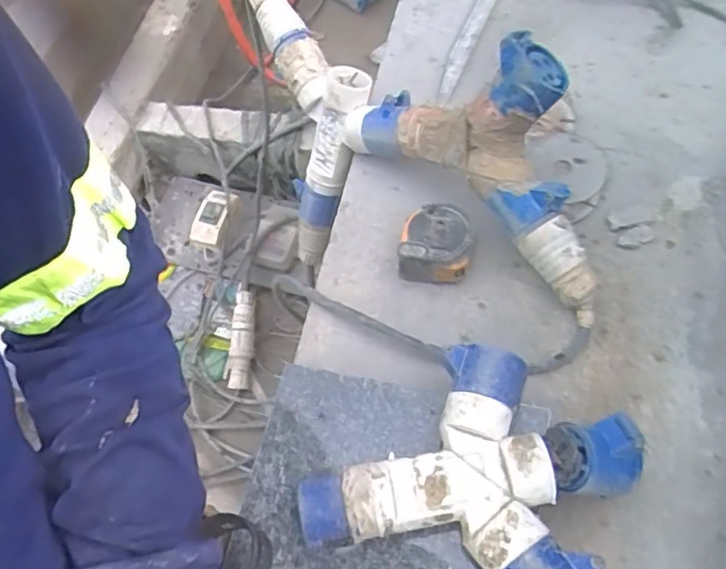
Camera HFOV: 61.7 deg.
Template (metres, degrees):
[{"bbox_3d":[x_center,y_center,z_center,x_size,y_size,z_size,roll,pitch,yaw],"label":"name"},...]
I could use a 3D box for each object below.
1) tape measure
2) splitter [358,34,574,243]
[{"bbox_3d":[0.070,-0.037,0.574,0.067,0.040,0.066,8,63,12],"label":"tape measure"},{"bbox_3d":[0.100,-0.141,0.549,0.089,0.158,0.210,-42,65,-15],"label":"splitter"}]

